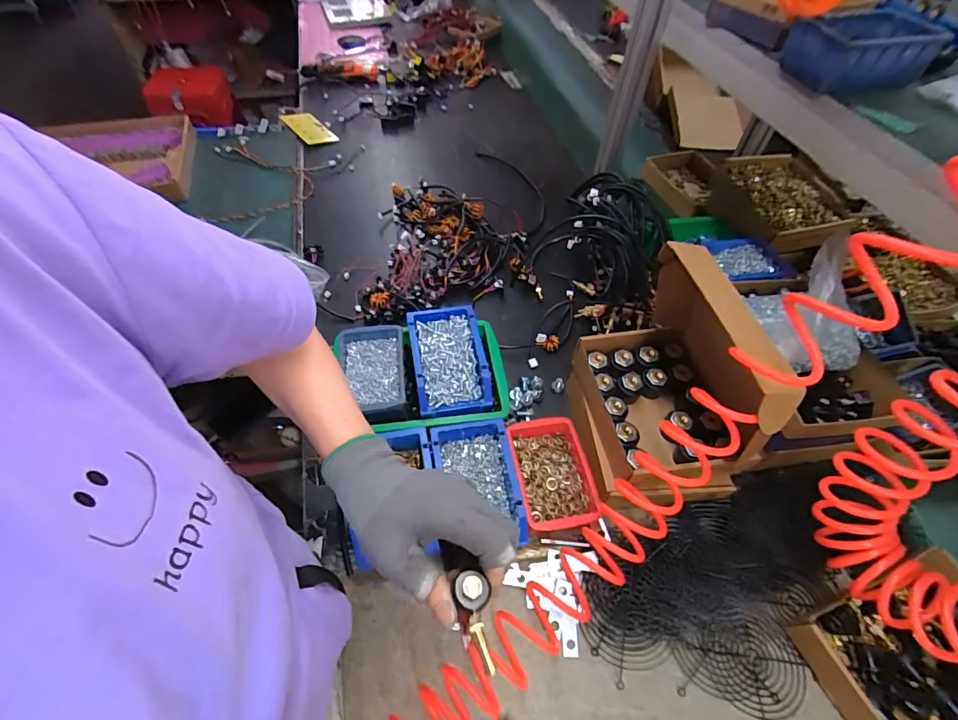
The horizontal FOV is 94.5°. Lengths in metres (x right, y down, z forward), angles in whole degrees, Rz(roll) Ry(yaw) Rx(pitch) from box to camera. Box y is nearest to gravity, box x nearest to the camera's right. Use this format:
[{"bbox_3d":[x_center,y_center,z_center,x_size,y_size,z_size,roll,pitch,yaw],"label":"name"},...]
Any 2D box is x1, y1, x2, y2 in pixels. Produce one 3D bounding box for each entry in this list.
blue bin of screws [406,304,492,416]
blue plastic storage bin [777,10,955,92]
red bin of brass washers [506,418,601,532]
[{"bbox_3d":[-0.043,0.000,0.638,0.105,0.043,0.165,-8,54,-8],"label":"blue bin of screws"},{"bbox_3d":[0.433,-0.359,0.513,0.132,0.053,0.104,-3,55,-4],"label":"blue plastic storage bin"},{"bbox_3d":[0.100,0.158,0.603,0.100,0.050,0.147,-8,54,-8],"label":"red bin of brass washers"}]

